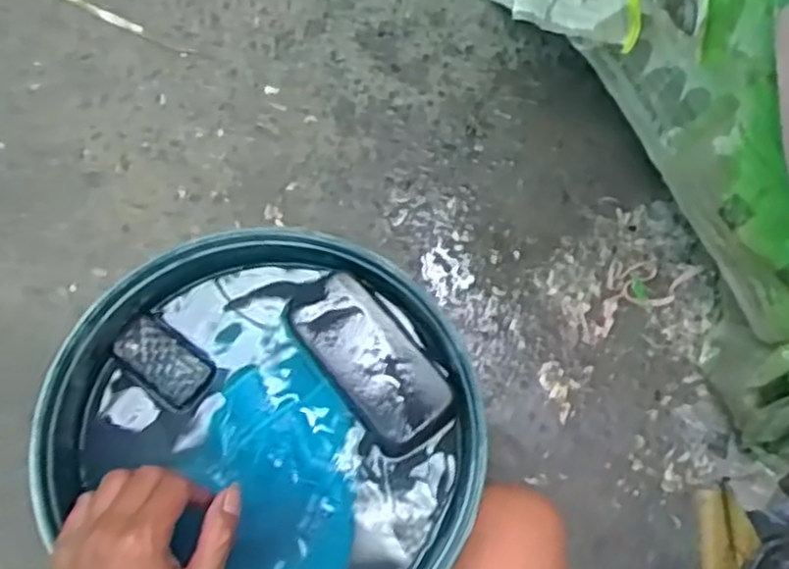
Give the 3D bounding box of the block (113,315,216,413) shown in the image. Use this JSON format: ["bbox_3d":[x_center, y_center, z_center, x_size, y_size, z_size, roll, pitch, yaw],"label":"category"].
[{"bbox_3d":[-0.177,0.059,0.591,0.073,0.015,0.045,36,80,9],"label":"block"}]

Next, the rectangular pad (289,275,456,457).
[{"bbox_3d":[-0.018,0.057,0.578,0.067,0.018,0.132,-40,79,-7],"label":"rectangular pad"}]

